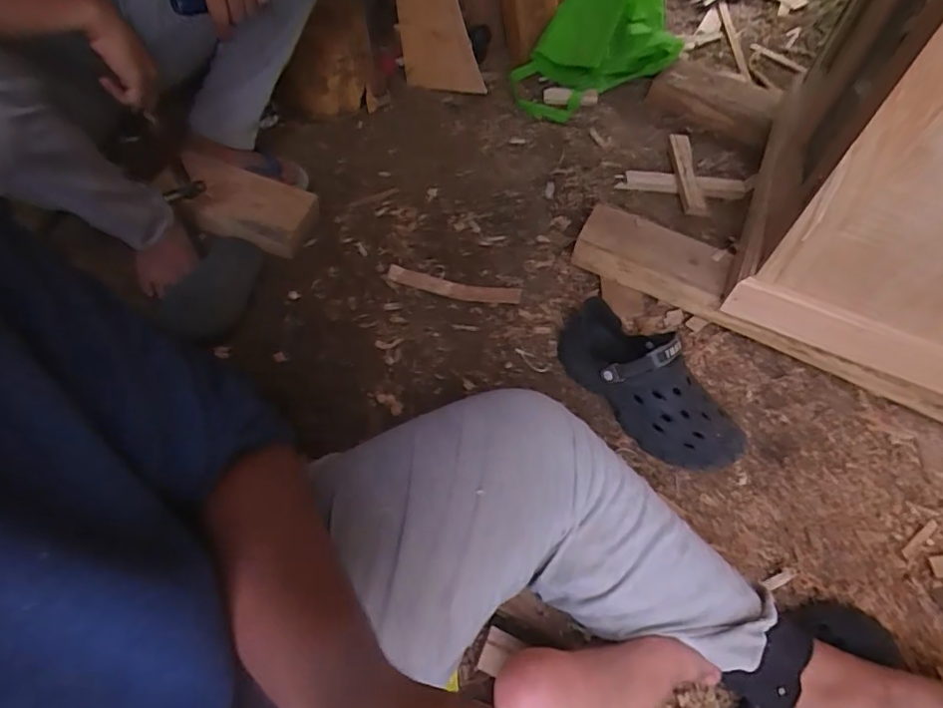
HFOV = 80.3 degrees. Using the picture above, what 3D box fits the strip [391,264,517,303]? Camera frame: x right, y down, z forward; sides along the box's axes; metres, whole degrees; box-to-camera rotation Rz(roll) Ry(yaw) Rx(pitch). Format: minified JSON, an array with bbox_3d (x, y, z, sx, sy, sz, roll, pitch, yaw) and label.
[{"bbox_3d":[-0.030,-0.114,0.943,0.224,0.008,0.039,10,53,4],"label":"strip"}]

